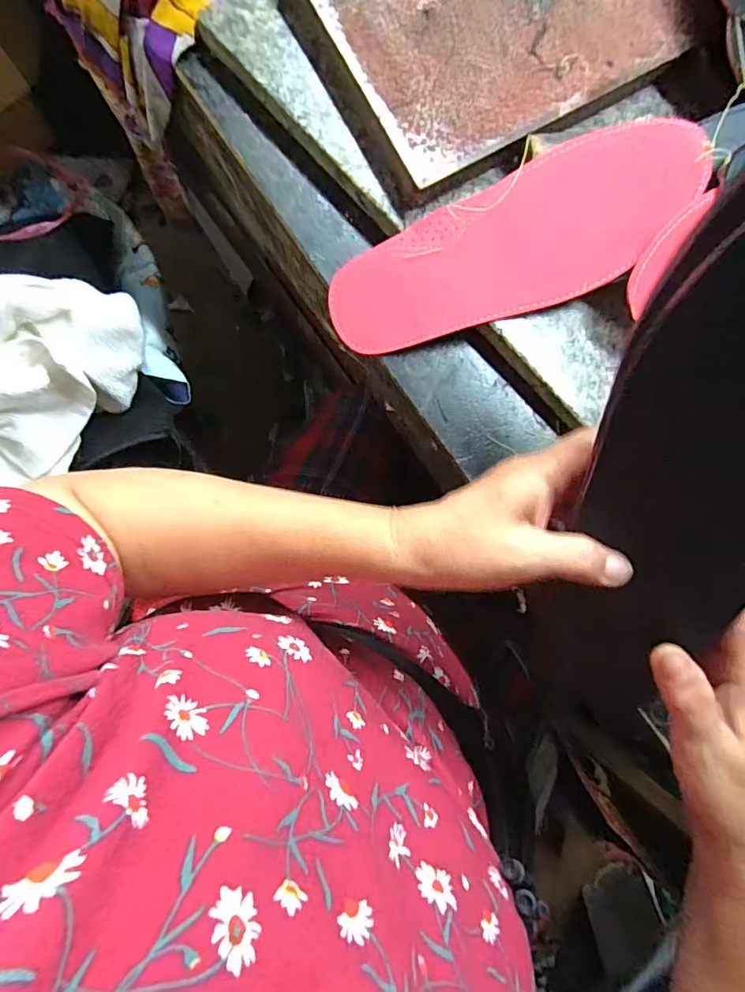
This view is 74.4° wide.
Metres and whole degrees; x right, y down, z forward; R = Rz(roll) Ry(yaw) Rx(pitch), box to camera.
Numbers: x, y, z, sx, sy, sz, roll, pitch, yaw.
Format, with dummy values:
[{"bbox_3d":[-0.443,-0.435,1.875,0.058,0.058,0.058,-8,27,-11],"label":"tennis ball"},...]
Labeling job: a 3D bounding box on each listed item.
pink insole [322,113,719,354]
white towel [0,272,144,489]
[{"bbox_3d":[0.095,-0.169,0.332,0.253,0.005,0.085,-22,98,7],"label":"pink insole"},{"bbox_3d":[-0.333,-0.092,0.413,0.259,0.091,0.153,-10,89,-8],"label":"white towel"}]

